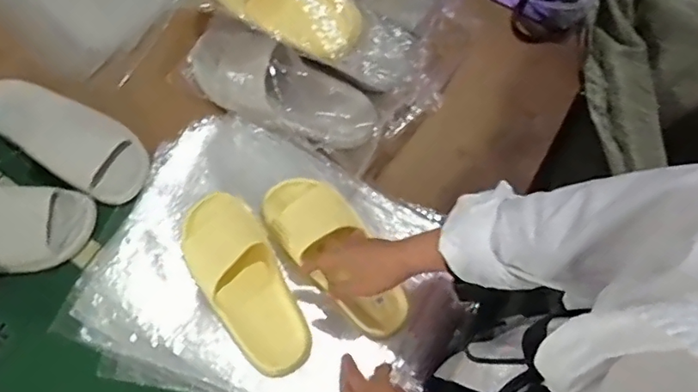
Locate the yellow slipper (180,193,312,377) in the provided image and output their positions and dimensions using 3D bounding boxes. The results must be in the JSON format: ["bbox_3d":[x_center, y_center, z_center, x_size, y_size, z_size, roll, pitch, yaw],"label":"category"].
[{"bbox_3d":[-0.131,0.108,0.684,0.109,0.067,0.242,-36,77,-10],"label":"yellow slipper"}]

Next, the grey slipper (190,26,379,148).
[{"bbox_3d":[-0.101,-0.157,0.764,0.295,0.067,0.098,24,75,6],"label":"grey slipper"}]

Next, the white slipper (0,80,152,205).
[{"bbox_3d":[-0.395,-0.085,0.747,0.238,0.056,0.109,33,76,-8],"label":"white slipper"}]

